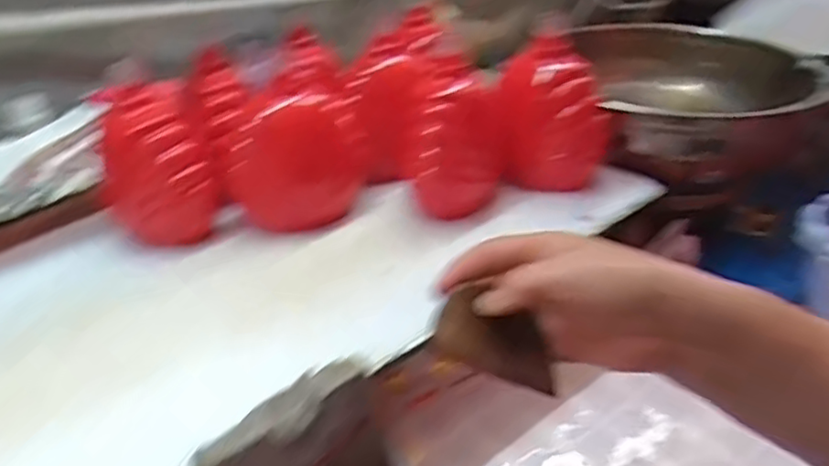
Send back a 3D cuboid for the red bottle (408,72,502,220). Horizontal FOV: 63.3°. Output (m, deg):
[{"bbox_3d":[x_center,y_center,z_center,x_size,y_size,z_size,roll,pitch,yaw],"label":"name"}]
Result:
[{"bbox_3d":[0.040,-0.090,0.650,0.089,0.148,0.081,2,34,1],"label":"red bottle"}]

